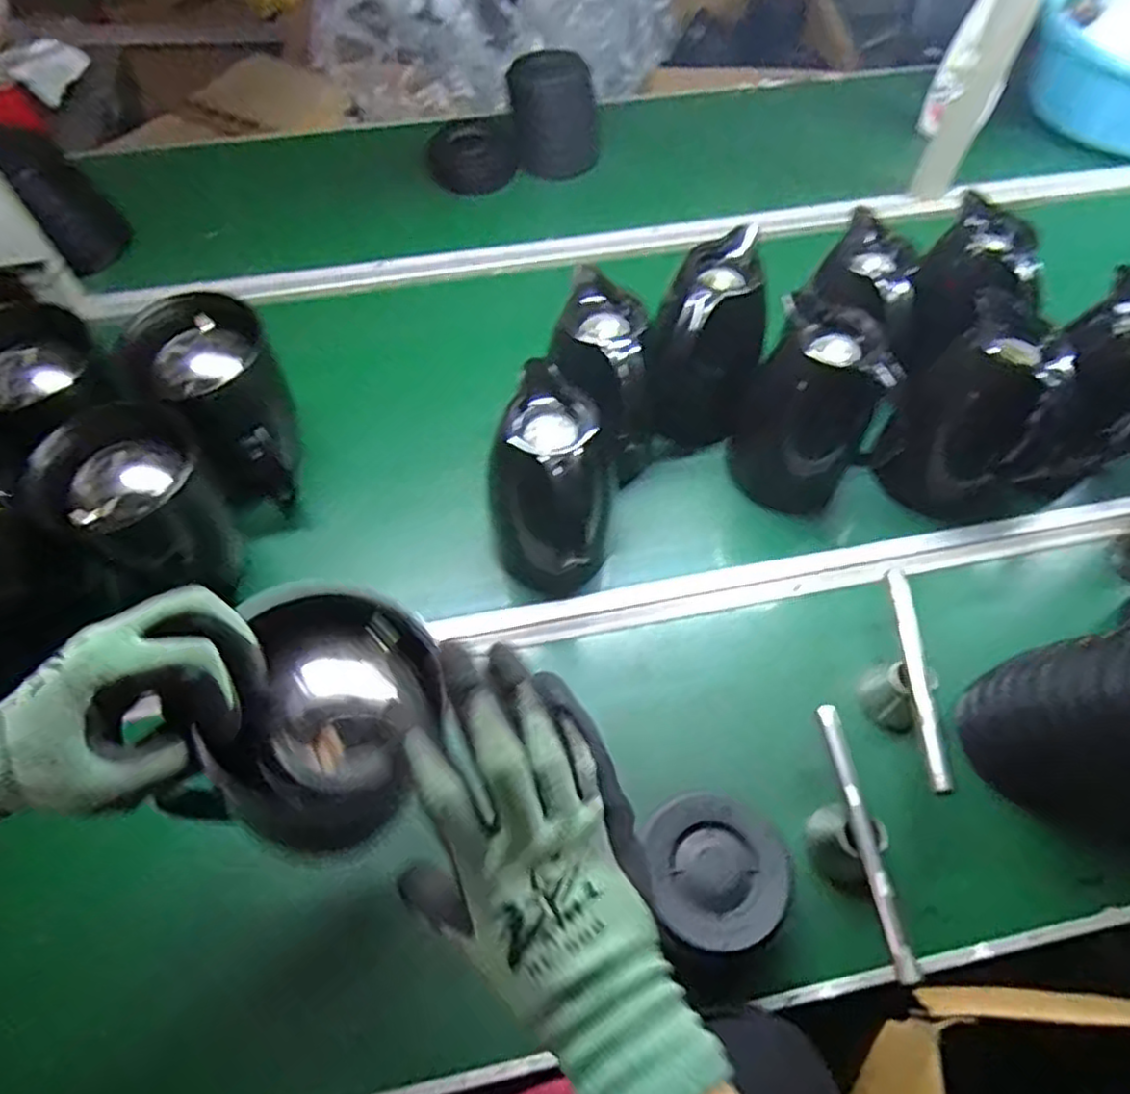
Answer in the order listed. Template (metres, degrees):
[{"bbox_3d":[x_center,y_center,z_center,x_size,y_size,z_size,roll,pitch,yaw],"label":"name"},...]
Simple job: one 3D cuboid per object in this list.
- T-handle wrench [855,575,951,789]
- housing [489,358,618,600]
[{"bbox_3d":[0.304,0.127,0.654,0.045,0.076,0.202,4,60,2],"label":"T-handle wrench"},{"bbox_3d":[-0.011,-0.056,0.693,0.119,0.222,0.104,12,61,7],"label":"housing"}]

